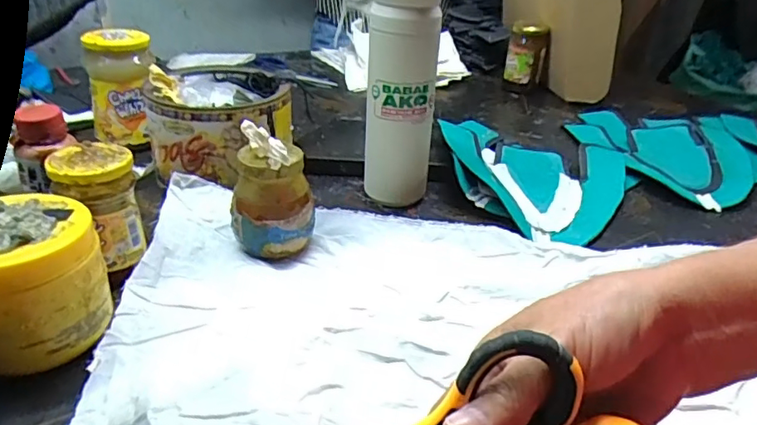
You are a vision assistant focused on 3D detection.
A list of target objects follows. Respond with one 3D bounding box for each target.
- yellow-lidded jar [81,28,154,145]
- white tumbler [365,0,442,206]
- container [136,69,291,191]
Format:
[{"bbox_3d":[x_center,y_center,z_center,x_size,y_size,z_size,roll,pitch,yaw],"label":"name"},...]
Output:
[{"bbox_3d":[-0.308,-0.146,0.672,0.074,0.130,0.066,-10,30,-20],"label":"yellow-lidded jar"},{"bbox_3d":[0.023,-0.131,0.557,0.067,0.234,0.062,3,30,3],"label":"white tumbler"},{"bbox_3d":[-0.168,-0.102,0.625,0.143,0.102,0.161,4,30,4],"label":"container"}]

